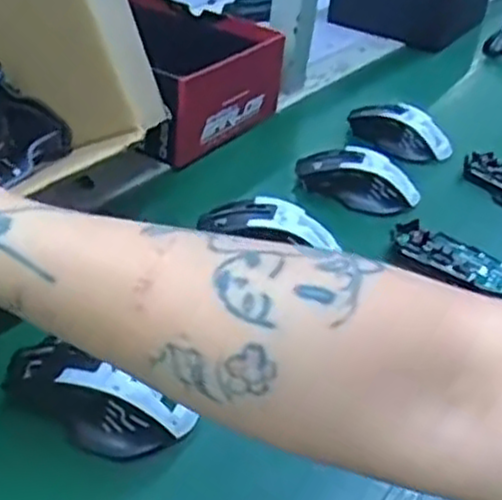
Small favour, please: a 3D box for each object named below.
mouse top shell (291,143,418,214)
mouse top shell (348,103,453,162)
[{"bbox_3d":[0.099,-0.068,0.707,0.112,0.034,0.059,9,39,12],"label":"mouse top shell"},{"bbox_3d":[0.158,-0.129,0.809,0.113,0.037,0.045,19,42,23],"label":"mouse top shell"}]

